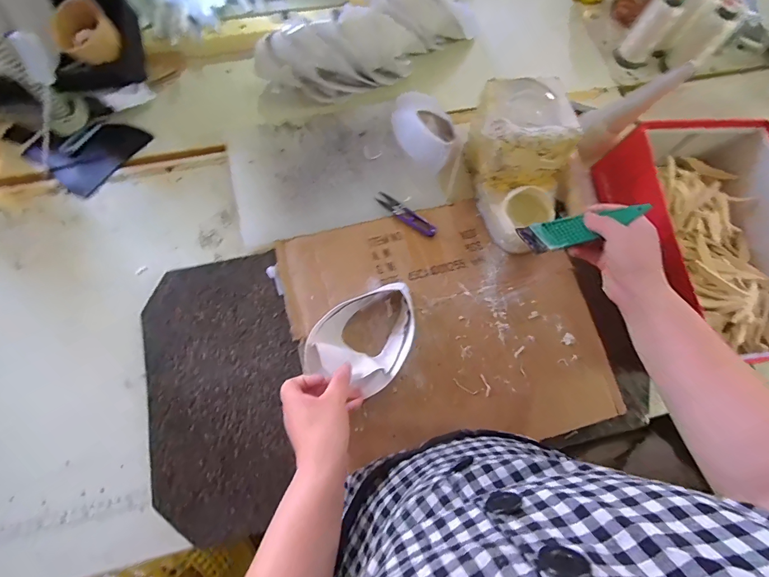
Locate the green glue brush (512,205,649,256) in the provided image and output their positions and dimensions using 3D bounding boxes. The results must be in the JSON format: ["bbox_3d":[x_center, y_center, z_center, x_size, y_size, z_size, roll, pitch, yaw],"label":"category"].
[{"bbox_3d":[0.236,-0.072,0.442,0.137,0.008,0.039,-12,72,19],"label":"green glue brush"}]

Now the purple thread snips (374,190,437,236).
[{"bbox_3d":[0.030,-0.105,0.528,0.099,0.006,0.021,36,75,7],"label":"purple thread snips"}]

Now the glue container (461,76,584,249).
[{"bbox_3d":[0.188,-0.167,0.497,0.110,0.109,0.213,-5,74,-5],"label":"glue container"}]

